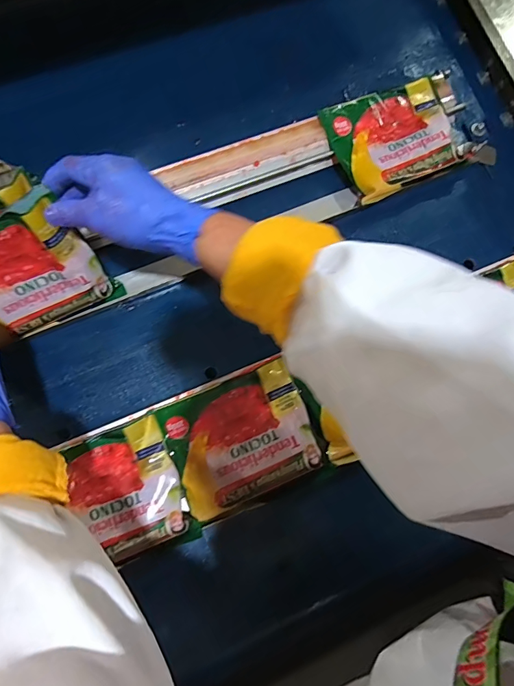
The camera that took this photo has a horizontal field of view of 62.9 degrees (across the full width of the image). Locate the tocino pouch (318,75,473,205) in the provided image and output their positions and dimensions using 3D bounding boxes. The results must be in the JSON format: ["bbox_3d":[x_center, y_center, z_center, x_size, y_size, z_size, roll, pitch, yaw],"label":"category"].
[{"bbox_3d":[0.162,-0.241,0.497,0.150,0.034,0.123,-28,74,-9],"label":"tocino pouch"}]

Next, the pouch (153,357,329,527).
[{"bbox_3d":[-0.014,0.094,0.410,0.137,0.027,0.117,-21,73,-7],"label":"pouch"}]

